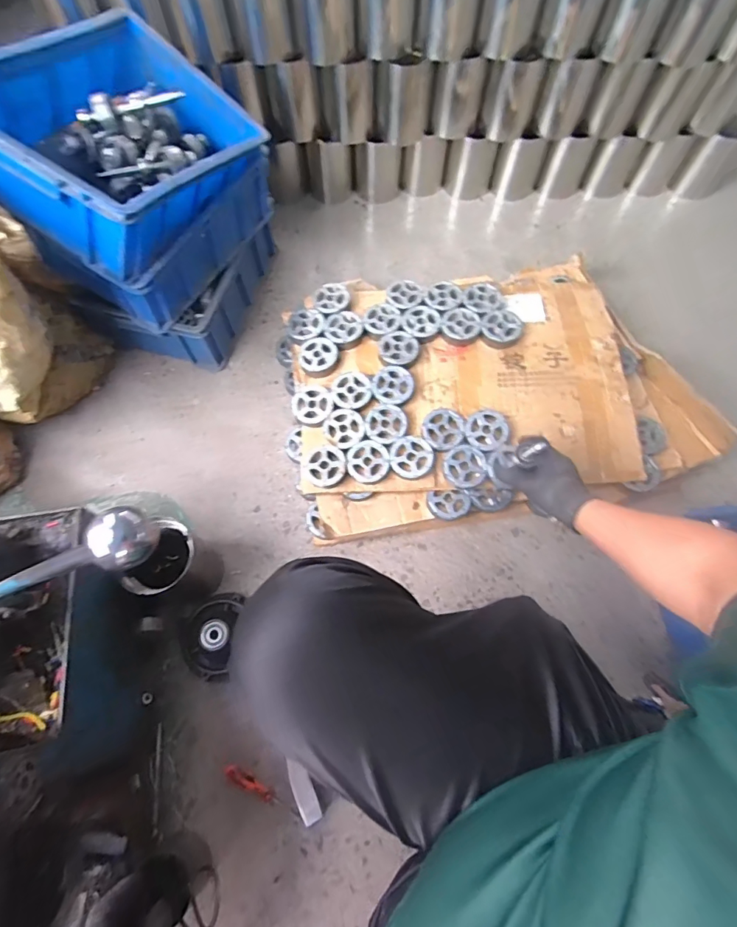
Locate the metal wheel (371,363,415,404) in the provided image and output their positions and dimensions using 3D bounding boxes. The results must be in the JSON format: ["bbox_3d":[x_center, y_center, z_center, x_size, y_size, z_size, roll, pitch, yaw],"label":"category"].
[{"bbox_3d":[0.046,-0.152,0.886,0.080,0.018,0.074,0,69,1],"label":"metal wheel"}]

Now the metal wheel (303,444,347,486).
[{"bbox_3d":[-0.079,0.004,0.856,0.075,0.024,0.073,0,69,1],"label":"metal wheel"}]

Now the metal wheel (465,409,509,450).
[{"bbox_3d":[0.217,-0.063,0.859,0.076,0.016,0.076,0,69,1],"label":"metal wheel"}]

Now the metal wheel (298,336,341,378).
[{"bbox_3d":[-0.098,-0.213,0.933,0.079,0.017,0.082,0,69,1],"label":"metal wheel"}]

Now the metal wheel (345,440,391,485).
[{"bbox_3d":[-0.001,-0.002,0.857,0.077,0.016,0.077,0,69,1],"label":"metal wheel"}]

